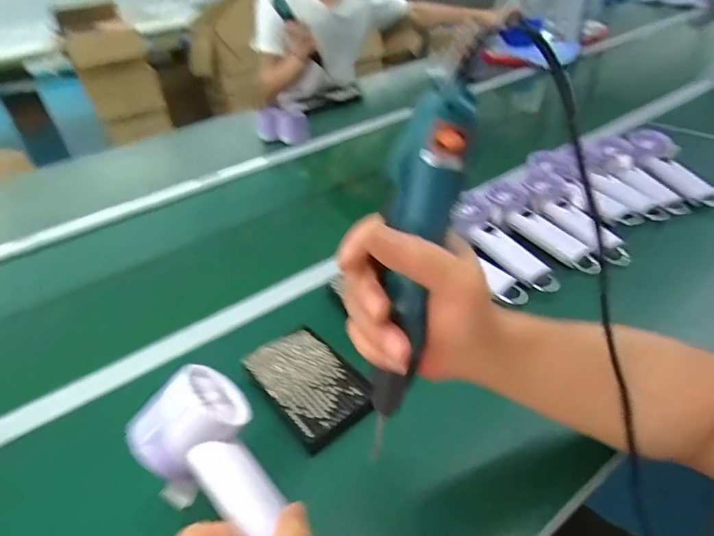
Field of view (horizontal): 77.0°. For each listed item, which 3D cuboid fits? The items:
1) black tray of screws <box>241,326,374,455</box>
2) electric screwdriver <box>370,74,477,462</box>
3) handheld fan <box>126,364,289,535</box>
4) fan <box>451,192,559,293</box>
[{"bbox_3d":[-0.053,0.123,0.489,0.088,0.027,0.135,-30,43,-29],"label":"black tray of screws"},{"bbox_3d":[0.032,0.005,0.274,0.036,0.219,0.033,18,20,28],"label":"electric screwdriver"},{"bbox_3d":[-0.083,0.163,0.332,0.188,0.061,0.081,44,55,14],"label":"handheld fan"},{"bbox_3d":[0.200,-0.033,0.633,0.064,0.031,0.189,-24,57,-22],"label":"fan"}]

